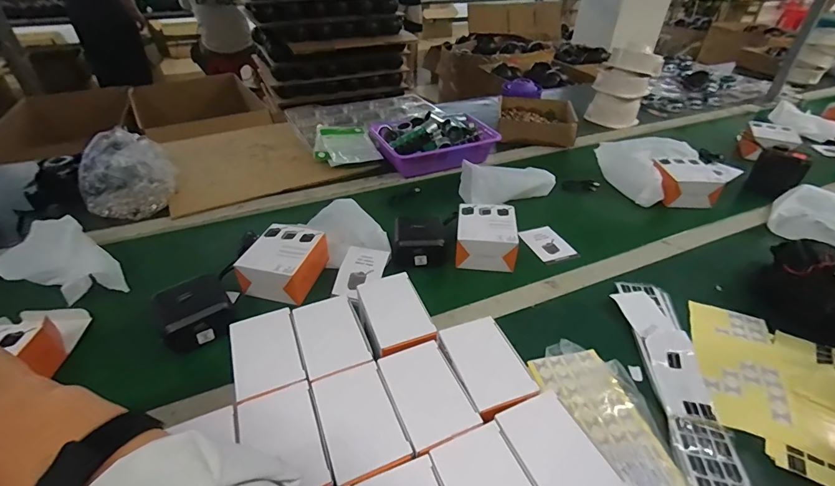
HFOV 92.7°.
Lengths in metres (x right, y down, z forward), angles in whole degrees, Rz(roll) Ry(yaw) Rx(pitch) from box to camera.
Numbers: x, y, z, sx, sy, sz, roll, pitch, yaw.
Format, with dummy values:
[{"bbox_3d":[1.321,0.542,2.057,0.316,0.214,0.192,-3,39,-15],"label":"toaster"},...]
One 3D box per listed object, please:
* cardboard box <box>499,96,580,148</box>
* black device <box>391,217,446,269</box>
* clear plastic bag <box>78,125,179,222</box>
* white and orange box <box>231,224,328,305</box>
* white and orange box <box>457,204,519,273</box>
[{"bbox_3d":[0.330,-0.355,1.121,0.210,0.075,0.236,9,38,10],"label":"cardboard box"},{"bbox_3d":[0.002,-0.002,0.701,0.087,0.047,0.089,-1,38,-2],"label":"black device"},{"bbox_3d":[-0.597,-0.138,0.818,0.162,0.114,0.184,-10,39,-14],"label":"clear plastic bag"},{"bbox_3d":[-0.213,0.030,0.638,0.101,0.060,0.117,11,39,13],"label":"white and orange box"},{"bbox_3d":[0.120,-0.015,0.698,0.098,0.054,0.109,4,38,4],"label":"white and orange box"}]

